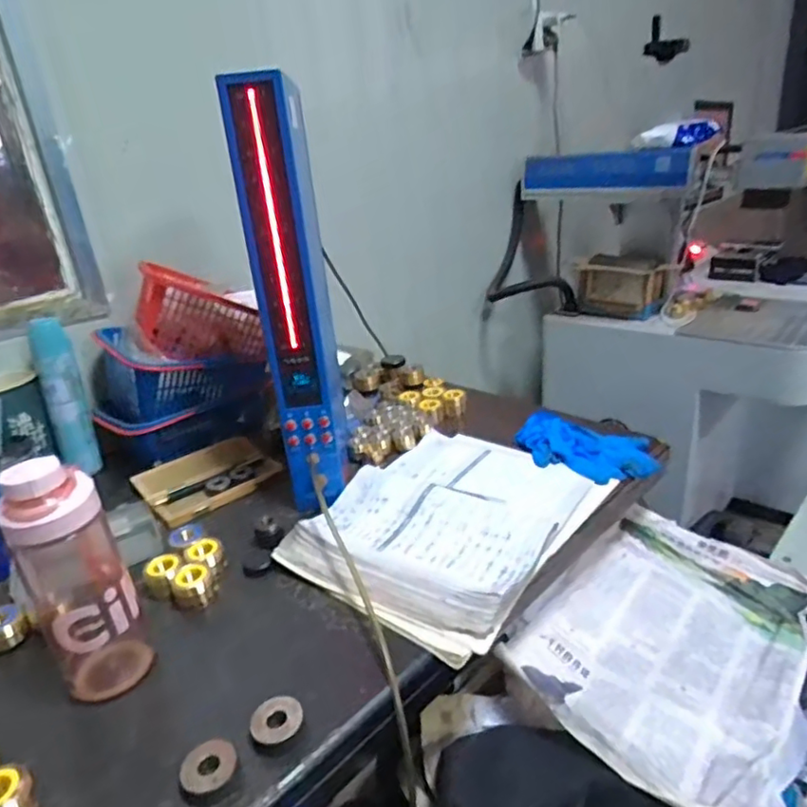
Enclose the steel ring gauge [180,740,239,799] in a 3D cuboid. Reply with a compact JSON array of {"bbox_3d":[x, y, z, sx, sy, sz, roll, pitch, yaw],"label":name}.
[{"bbox_3d":[-0.142,0.271,0.438,0.041,0.018,0.034,-21,28,-31],"label":"steel ring gauge"}]

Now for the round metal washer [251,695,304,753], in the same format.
[{"bbox_3d":[-0.098,0.251,0.465,0.040,0.018,0.035,-15,25,-19],"label":"round metal washer"}]

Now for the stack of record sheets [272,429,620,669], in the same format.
[{"bbox_3d":[0.052,0.126,0.699,0.268,0.023,0.339,13,30,36],"label":"stack of record sheets"}]

